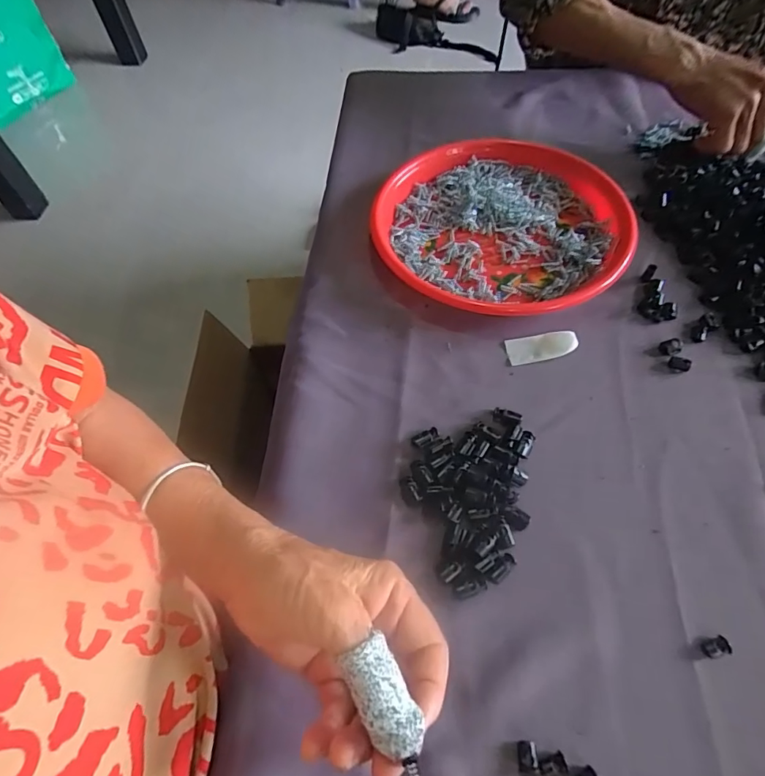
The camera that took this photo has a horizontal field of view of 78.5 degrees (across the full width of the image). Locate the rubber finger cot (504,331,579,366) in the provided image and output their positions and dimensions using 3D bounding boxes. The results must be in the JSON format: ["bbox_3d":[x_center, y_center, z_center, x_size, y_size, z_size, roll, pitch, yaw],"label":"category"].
[{"bbox_3d":[0.133,-0.035,0.392,0.056,0.004,0.025,-13,66,6],"label":"rubber finger cot"}]

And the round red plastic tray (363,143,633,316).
[{"bbox_3d":[0.111,-0.159,0.454,0.232,0.030,0.223,-2,59,3],"label":"round red plastic tray"}]

